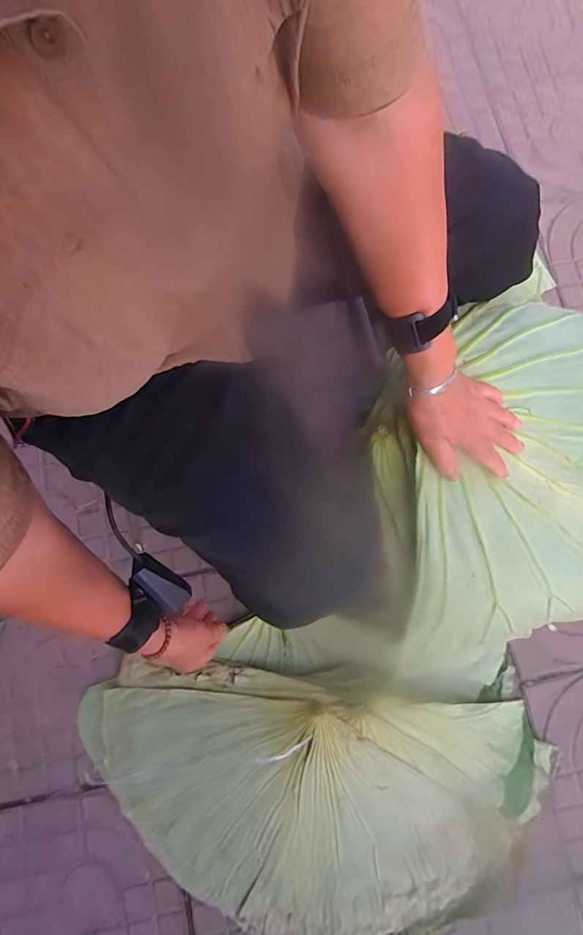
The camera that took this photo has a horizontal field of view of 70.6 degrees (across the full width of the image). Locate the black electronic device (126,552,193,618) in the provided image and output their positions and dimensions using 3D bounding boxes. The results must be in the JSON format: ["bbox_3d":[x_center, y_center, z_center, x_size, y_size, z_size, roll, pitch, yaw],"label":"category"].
[{"bbox_3d":[-0.139,0.122,0.438,0.032,0.022,0.073,-43,114,-7],"label":"black electronic device"}]

